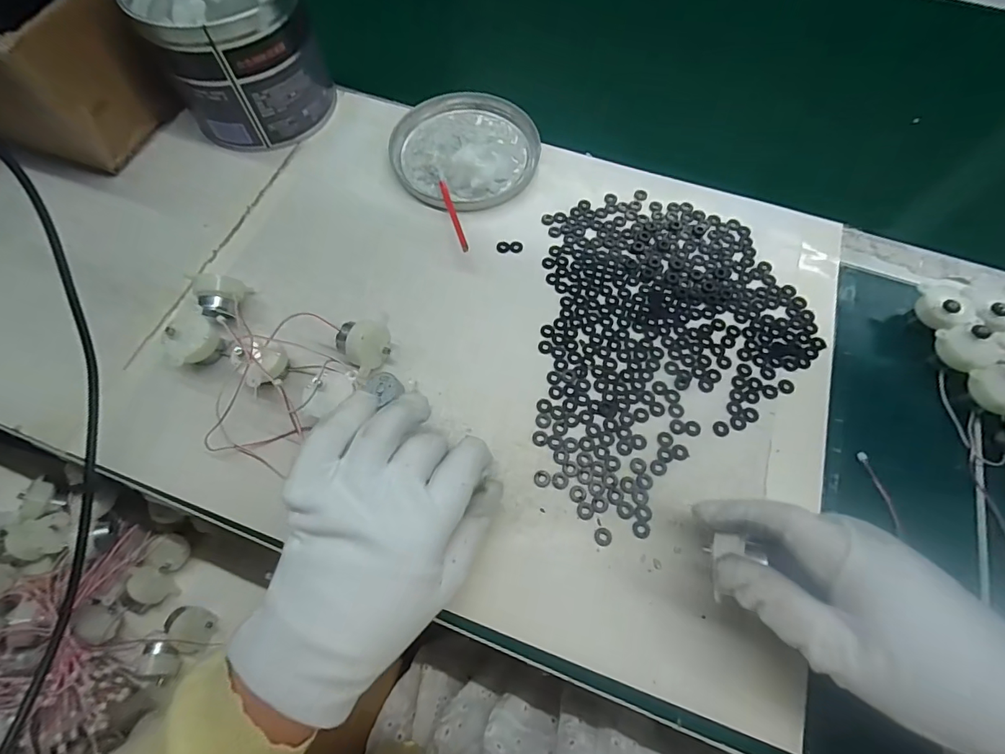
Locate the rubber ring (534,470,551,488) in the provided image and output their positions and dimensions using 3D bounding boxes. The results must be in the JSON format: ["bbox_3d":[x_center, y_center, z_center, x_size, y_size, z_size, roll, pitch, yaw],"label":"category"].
[{"bbox_3d":[0.026,0.065,0.293,0.010,0.004,0.011,0,67,0],"label":"rubber ring"}]

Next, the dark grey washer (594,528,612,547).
[{"bbox_3d":[0.062,0.098,0.277,0.011,0.004,0.010,0,67,0],"label":"dark grey washer"}]

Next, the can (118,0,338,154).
[{"bbox_3d":[-0.228,-0.284,0.390,0.119,0.107,0.133,-36,71,-14],"label":"can"}]

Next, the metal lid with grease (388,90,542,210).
[{"bbox_3d":[-0.035,-0.209,0.405,0.127,0.019,0.135,0,67,0],"label":"metal lid with grease"}]

